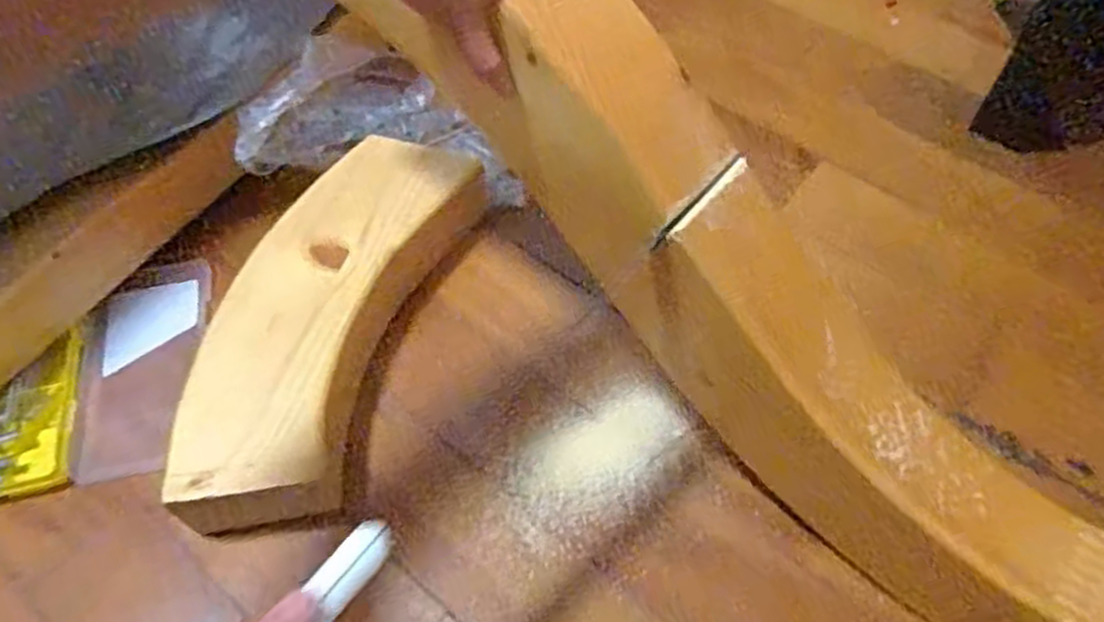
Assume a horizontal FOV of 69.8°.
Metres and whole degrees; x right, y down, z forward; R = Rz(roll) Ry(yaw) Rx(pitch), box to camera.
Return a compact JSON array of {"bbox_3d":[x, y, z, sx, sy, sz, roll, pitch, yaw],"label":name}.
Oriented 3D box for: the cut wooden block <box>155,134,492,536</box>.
[{"bbox_3d":[-0.174,0.012,0.627,0.144,0.079,0.341,18,58,12],"label":"cut wooden block"}]

